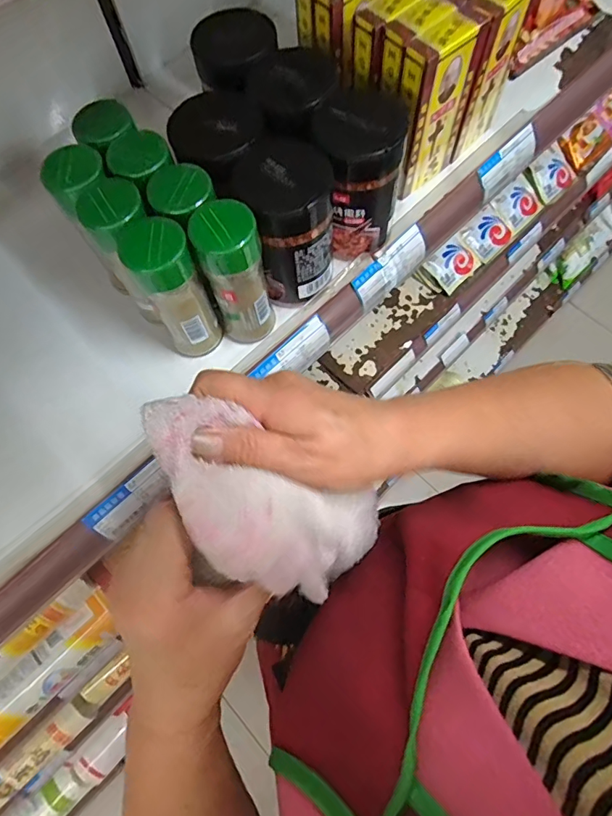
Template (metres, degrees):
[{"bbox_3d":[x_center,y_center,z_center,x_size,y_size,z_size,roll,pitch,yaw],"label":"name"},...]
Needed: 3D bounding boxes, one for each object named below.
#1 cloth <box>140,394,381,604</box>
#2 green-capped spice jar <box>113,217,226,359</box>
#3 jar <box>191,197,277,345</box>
[{"bbox_3d":[-0.023,0.051,0.257,0.123,0.082,0.072,22,72,10],"label":"cloth"},{"bbox_3d":[-0.089,-0.079,0.327,0.038,0.104,0.040,-1,69,2],"label":"green-capped spice jar"},{"bbox_3d":[-0.046,-0.088,0.329,0.039,0.105,0.038,-1,69,2],"label":"jar"}]

